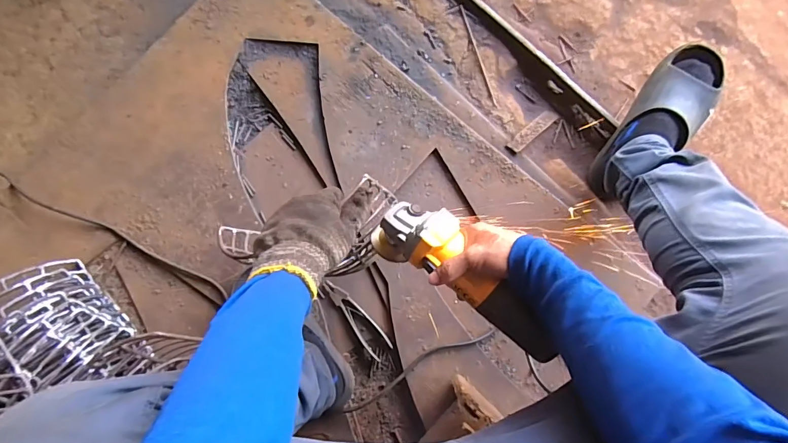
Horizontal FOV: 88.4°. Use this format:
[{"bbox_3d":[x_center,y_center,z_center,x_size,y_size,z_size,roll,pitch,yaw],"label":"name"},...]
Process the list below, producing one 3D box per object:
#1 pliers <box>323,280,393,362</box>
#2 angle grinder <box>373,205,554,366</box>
[{"bbox_3d":[-0.070,0.175,0.731,0.044,0.012,0.165,-42,82,-4],"label":"pliers"},{"bbox_3d":[0.087,0.067,0.498,0.258,0.078,0.086,41,79,18],"label":"angle grinder"}]

